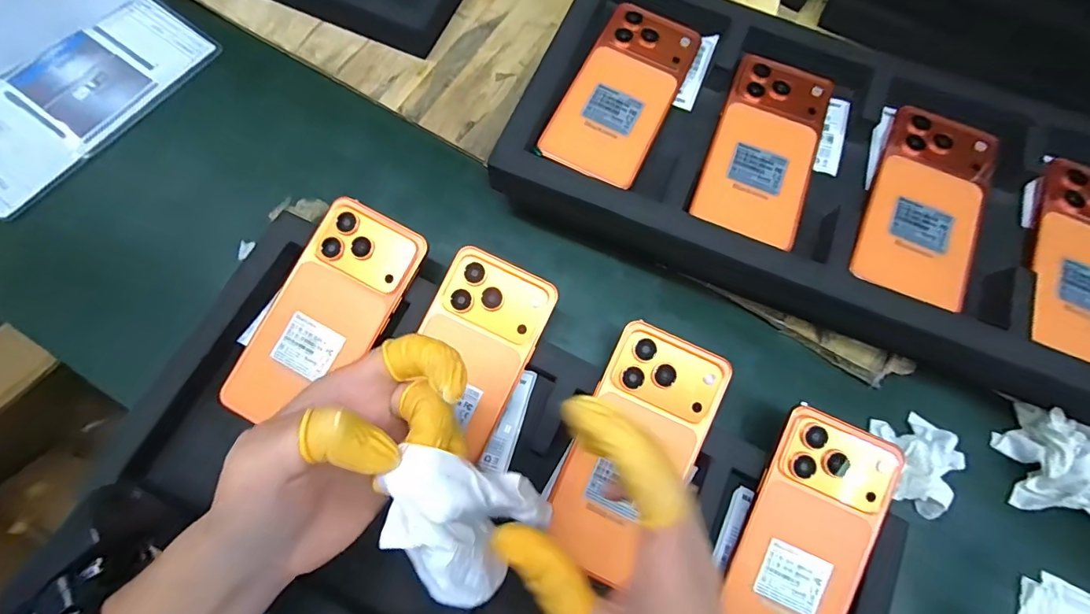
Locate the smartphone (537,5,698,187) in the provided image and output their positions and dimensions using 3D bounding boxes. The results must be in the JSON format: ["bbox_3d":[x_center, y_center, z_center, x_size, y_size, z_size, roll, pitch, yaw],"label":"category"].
[{"bbox_3d":[0.060,-0.164,0.366,0.074,0.017,0.159,25,72,4],"label":"smartphone"}]

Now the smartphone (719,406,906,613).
[{"bbox_3d":[0.168,0.154,0.306,0.076,0.010,0.164,20,87,9],"label":"smartphone"}]

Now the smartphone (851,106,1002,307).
[{"bbox_3d":[0.277,-0.075,0.347,0.075,0.010,0.154,25,72,4],"label":"smartphone"}]

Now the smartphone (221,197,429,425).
[{"bbox_3d":[-0.147,0.006,0.321,0.074,0.007,0.155,29,86,0],"label":"smartphone"}]

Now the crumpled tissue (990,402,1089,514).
[{"bbox_3d":[0.390,0.115,0.339,0.102,0.037,0.077,11,72,-1],"label":"crumpled tissue"}]

